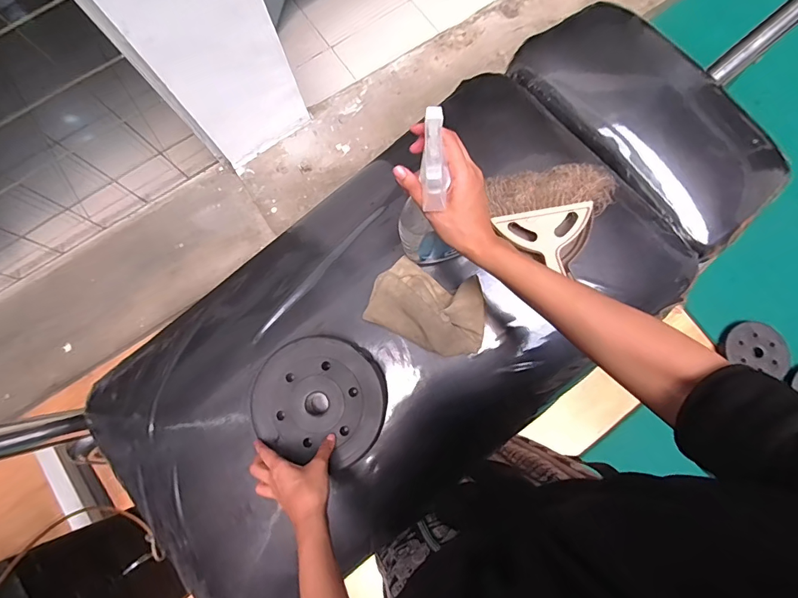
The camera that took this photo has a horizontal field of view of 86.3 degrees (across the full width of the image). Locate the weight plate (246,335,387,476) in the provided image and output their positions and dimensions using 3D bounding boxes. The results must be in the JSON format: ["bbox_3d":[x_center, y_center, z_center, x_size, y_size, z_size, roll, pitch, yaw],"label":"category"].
[{"bbox_3d":[-0.102,0.127,0.545,0.172,0.020,0.152,17,78,5],"label":"weight plate"}]

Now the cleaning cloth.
[{"bbox_3d":[0.038,0.009,0.549,0.154,0.056,0.100,21,79,6],"label":"cleaning cloth"}]

